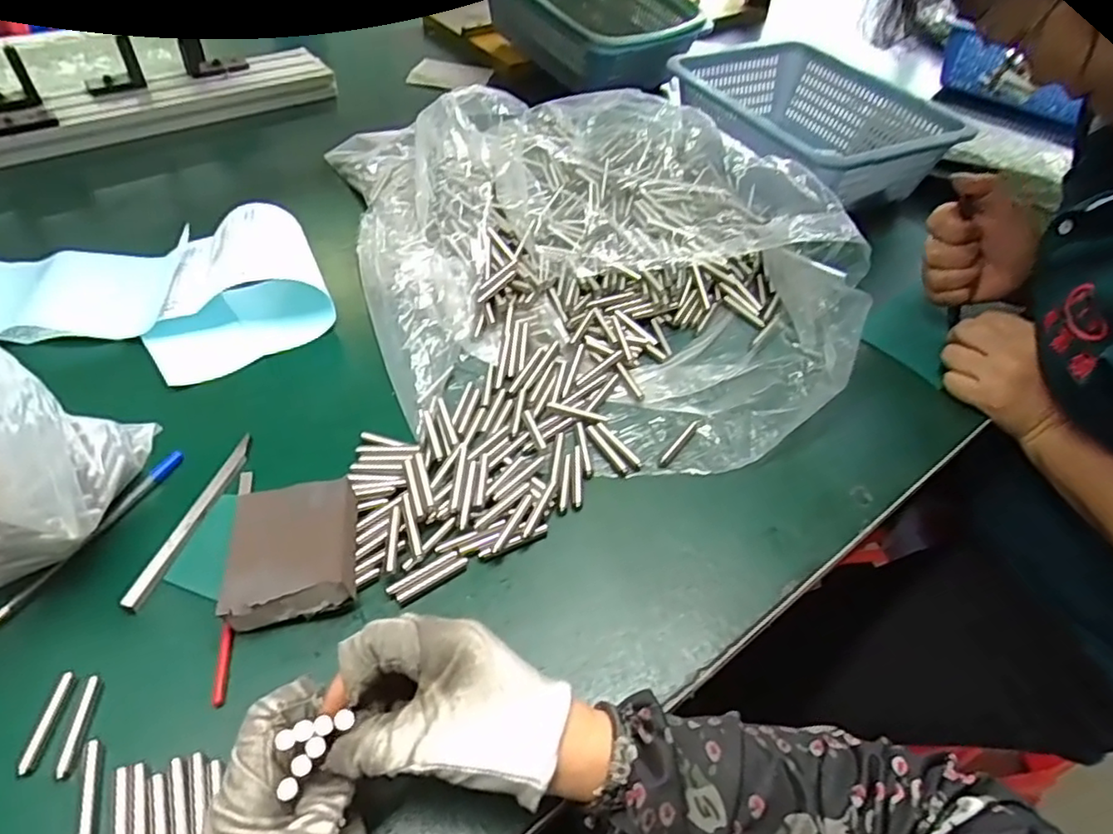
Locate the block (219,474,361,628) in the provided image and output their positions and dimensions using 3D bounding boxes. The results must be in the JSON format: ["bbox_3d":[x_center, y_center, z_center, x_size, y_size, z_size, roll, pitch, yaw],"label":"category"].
[{"bbox_3d":[-0.159,0.082,0.390,0.070,0.033,0.078,-6,48,-10],"label":"block"}]

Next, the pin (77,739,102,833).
[{"bbox_3d":[-0.226,0.181,0.311,0.008,0.004,0.049,-14,50,-16],"label":"pin"}]

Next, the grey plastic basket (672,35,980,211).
[{"bbox_3d":[0.292,-0.345,0.760,0.213,0.116,0.327,-21,52,-21],"label":"grey plastic basket"}]

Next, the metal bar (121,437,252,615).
[{"bbox_3d":[-0.235,0.063,0.419,0.015,0.005,0.134,9,45,6],"label":"metal bar"}]

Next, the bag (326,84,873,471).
[{"bbox_3d":[0.058,-0.172,0.564,0.396,0.119,0.399,8,47,3],"label":"bag"}]

